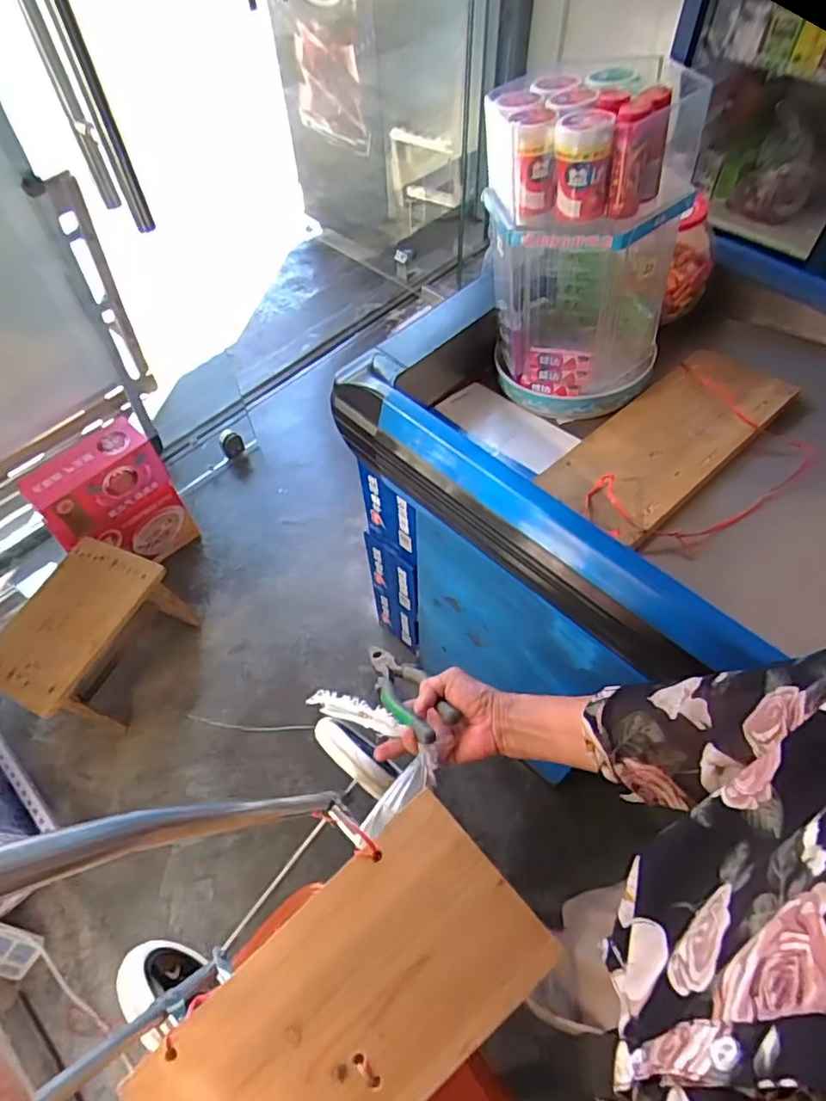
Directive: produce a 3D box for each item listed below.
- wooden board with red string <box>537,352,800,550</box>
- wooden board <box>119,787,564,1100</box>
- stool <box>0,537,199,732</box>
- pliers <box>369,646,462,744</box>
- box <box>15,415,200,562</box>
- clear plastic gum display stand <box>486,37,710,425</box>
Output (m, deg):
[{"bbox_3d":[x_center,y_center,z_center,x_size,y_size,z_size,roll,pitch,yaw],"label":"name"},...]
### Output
[{"bbox_3d":[0.309,-0.137,0.722,0.336,0.022,0.141,-38,64,-20],"label":"wooden board with red string"},{"bbox_3d":[-0.058,0.393,0.510,0.348,0.011,0.171,-40,72,-11],"label":"wooden board"},{"bbox_3d":[-0.680,0.207,1.320,0.218,0.289,0.348,20,61,14],"label":"stool"},{"bbox_3d":[-0.014,0.147,0.664,0.055,0.015,0.199,-26,21,-14],"label":"pliers"},{"bbox_3d":[-0.709,-0.095,1.456,0.282,0.347,0.152,-33,62,-17],"label":"box"},{"bbox_3d":[0.192,-0.349,0.707,0.228,0.318,0.214,9,59,8],"label":"clear plastic gum display stand"}]

